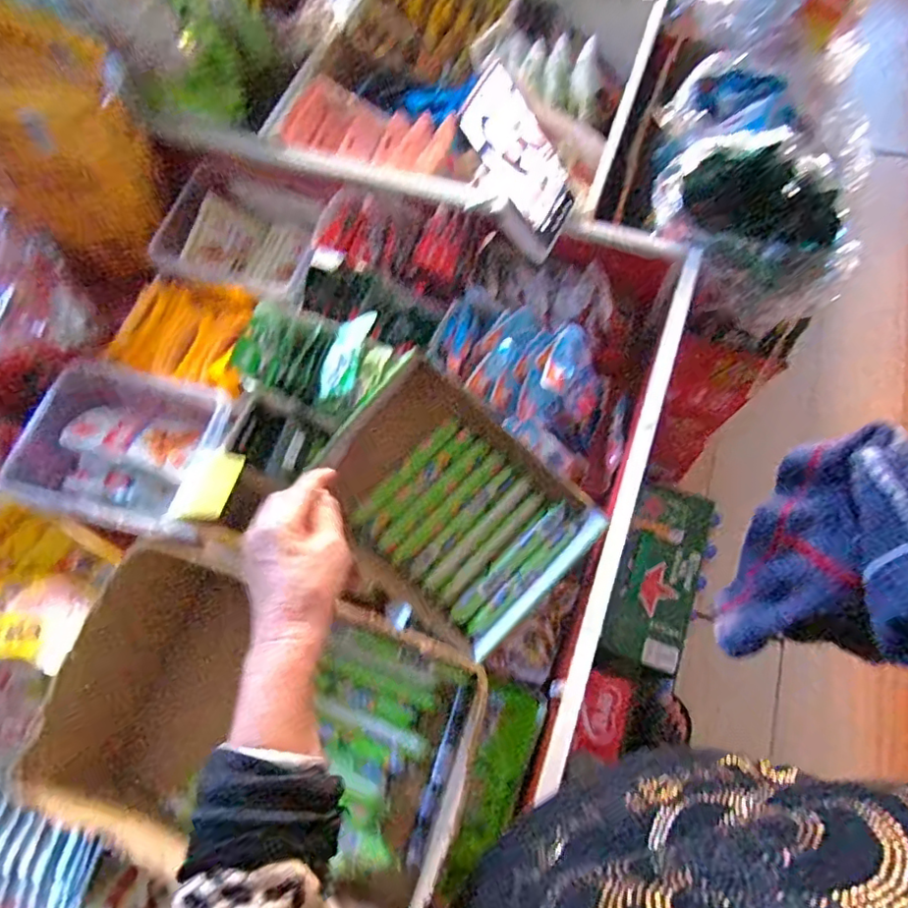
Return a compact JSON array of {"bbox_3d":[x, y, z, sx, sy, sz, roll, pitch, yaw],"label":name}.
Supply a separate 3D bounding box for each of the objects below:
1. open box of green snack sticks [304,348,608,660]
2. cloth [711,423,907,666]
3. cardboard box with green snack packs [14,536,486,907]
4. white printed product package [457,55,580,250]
[{"bbox_3d":[-0.006,0.046,0.572,0.197,0.049,0.246,-42,95,5],"label":"open box of green snack sticks"},{"bbox_3d":[0.231,0.056,0.341,0.091,0.118,0.118,14,69,8],"label":"cloth"},{"bbox_3d":[-0.149,0.217,0.489,0.318,0.111,0.218,17,70,9],"label":"cardboard box with green snack packs"},{"bbox_3d":[0.071,-0.298,0.593,0.014,0.157,0.083,14,70,49],"label":"white printed product package"}]

